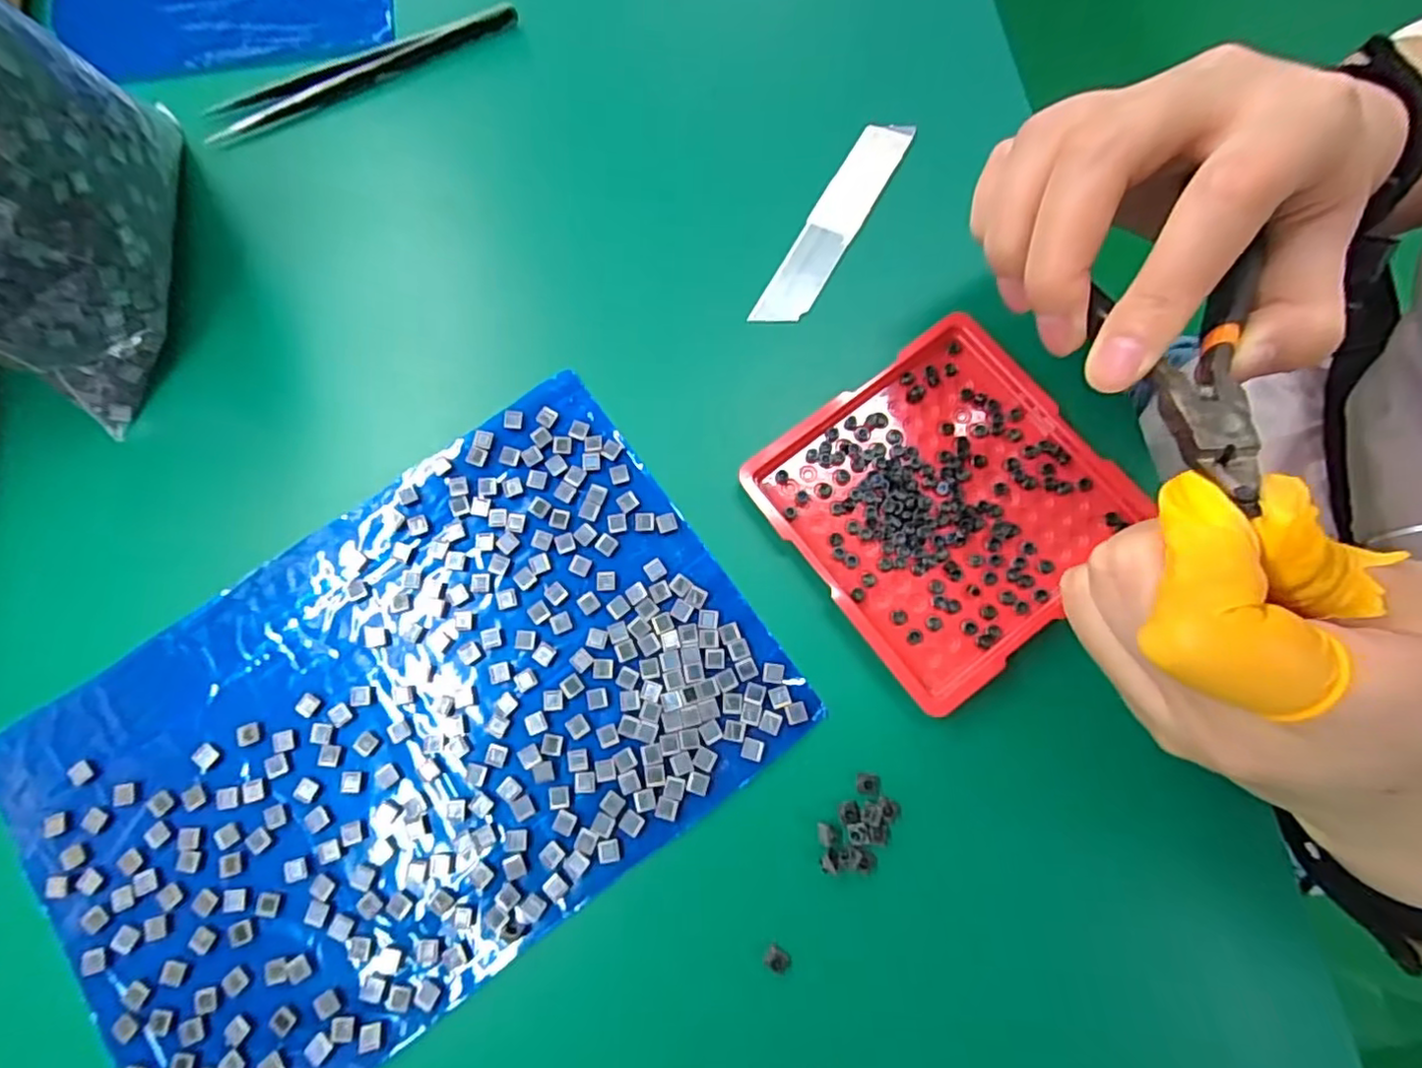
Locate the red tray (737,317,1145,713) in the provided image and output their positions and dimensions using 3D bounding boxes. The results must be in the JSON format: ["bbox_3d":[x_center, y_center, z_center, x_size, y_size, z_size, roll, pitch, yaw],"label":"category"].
[{"bbox_3d":[0.078,-0.011,0.215,0.100,0.009,0.098,-36,78,-8],"label":"red tray"}]

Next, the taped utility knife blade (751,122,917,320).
[{"bbox_3d":[0.047,-0.118,0.246,0.018,0.004,0.098,31,79,3],"label":"taped utility knife blade"}]

